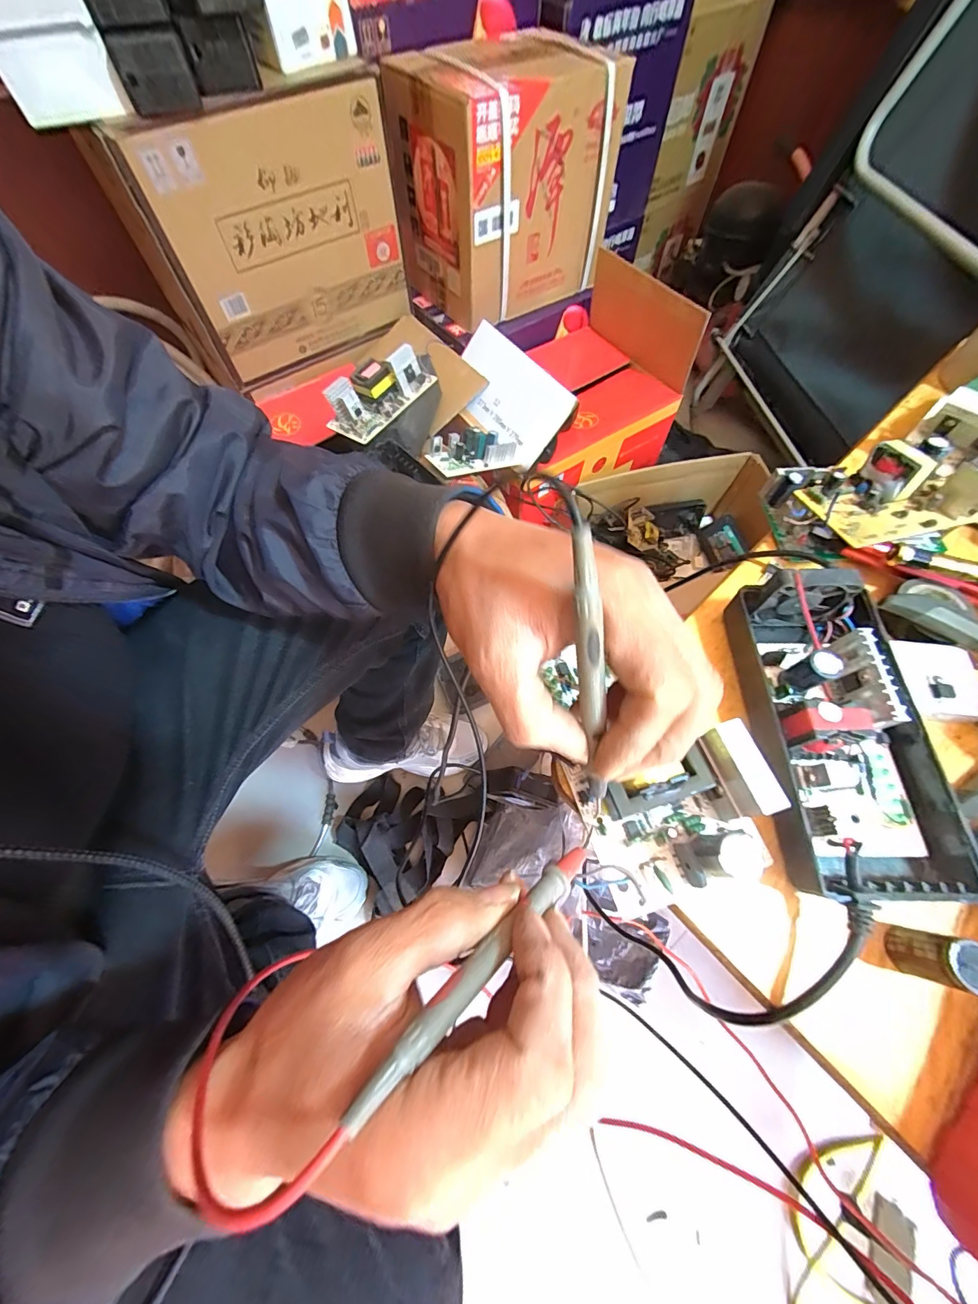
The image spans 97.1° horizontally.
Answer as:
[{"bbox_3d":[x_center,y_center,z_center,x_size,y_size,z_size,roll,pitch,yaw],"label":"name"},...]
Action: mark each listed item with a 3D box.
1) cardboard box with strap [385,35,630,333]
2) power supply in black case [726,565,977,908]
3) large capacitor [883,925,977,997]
[{"bbox_3d":[0.027,-0.811,0.768,0.319,0.301,0.245,-36,69,-15],"label":"cardboard box with strap"},{"bbox_3d":[0.205,0.042,0.249,0.096,0.055,0.177,2,65,2],"label":"power supply in black case"},{"bbox_3d":[0.215,0.147,0.206,0.023,0.037,0.021,0,65,0],"label":"large capacitor"}]

